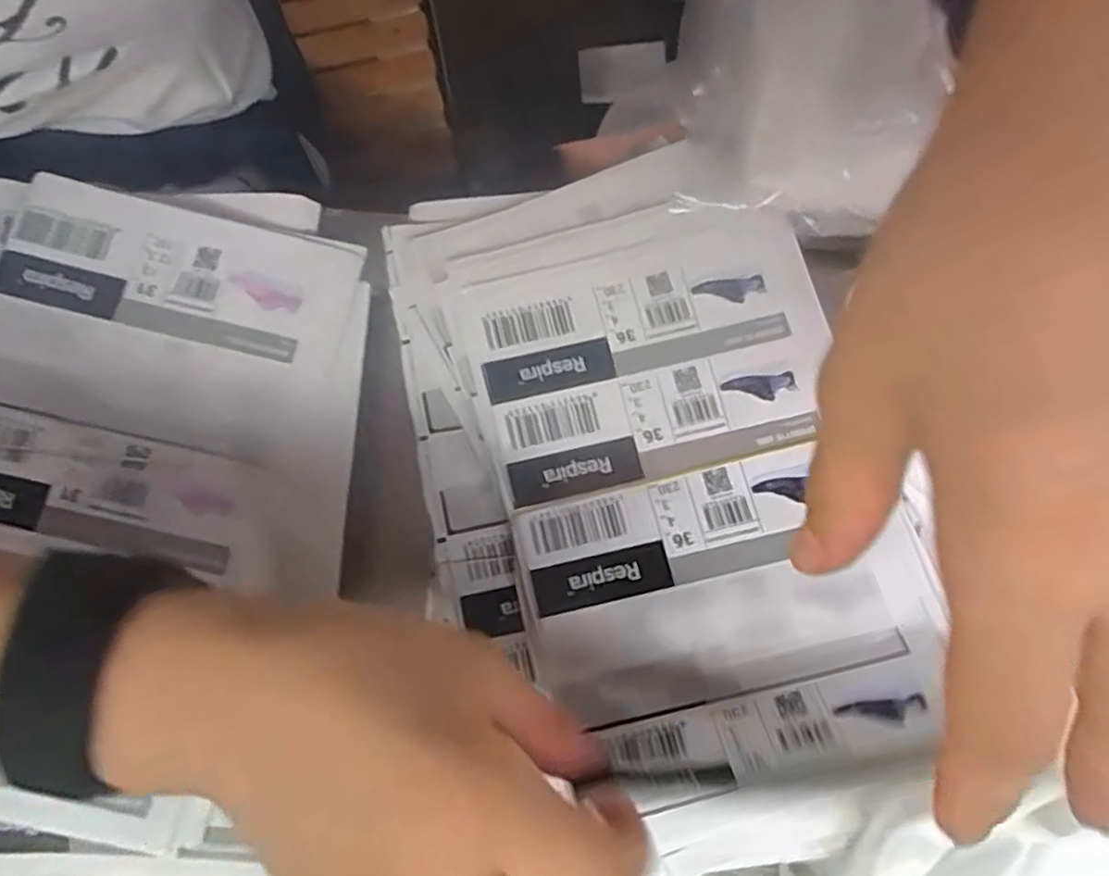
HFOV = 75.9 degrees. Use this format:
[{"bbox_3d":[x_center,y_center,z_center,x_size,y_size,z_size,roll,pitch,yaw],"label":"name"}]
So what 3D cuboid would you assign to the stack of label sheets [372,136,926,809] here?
[{"bbox_3d":[0.040,0.002,0.280,0.178,0.035,0.260,-13,74,-5],"label":"stack of label sheets"}]

